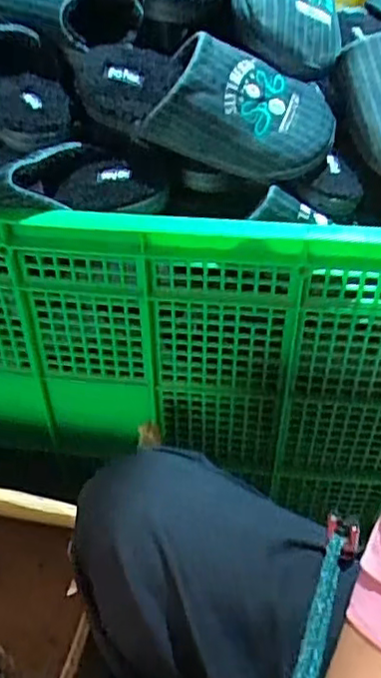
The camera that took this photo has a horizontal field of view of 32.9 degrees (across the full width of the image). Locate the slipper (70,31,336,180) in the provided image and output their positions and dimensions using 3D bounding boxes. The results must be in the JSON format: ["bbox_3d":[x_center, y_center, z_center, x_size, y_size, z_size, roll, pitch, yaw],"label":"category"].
[{"bbox_3d":[0.020,-0.240,0.655,0.271,0.116,0.124,17,84,-16],"label":"slipper"}]

